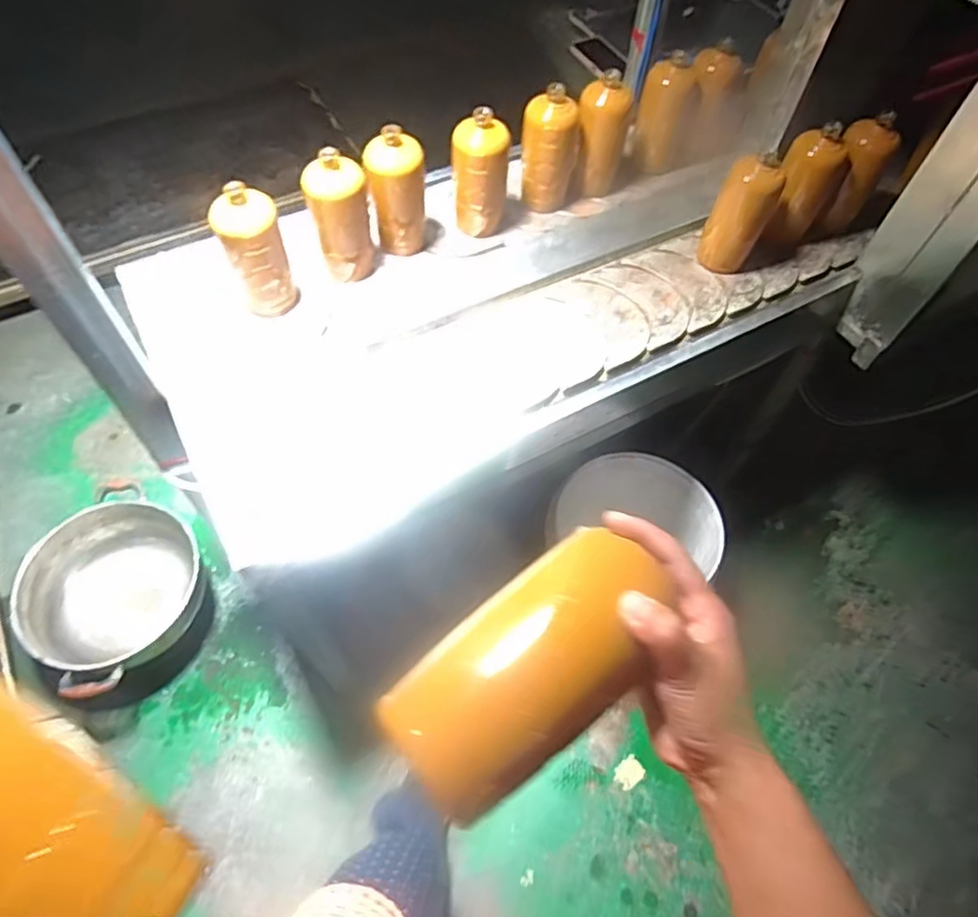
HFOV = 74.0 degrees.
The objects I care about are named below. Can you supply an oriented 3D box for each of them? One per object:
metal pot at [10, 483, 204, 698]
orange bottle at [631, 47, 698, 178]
[{"bbox_3d":[-0.759,0.284,1.353,0.359,0.230,0.335,1,58,-2],"label":"metal pot"},{"bbox_3d":[0.305,-0.608,1.142,0.084,0.189,0.078,21,60,10],"label":"orange bottle"}]

